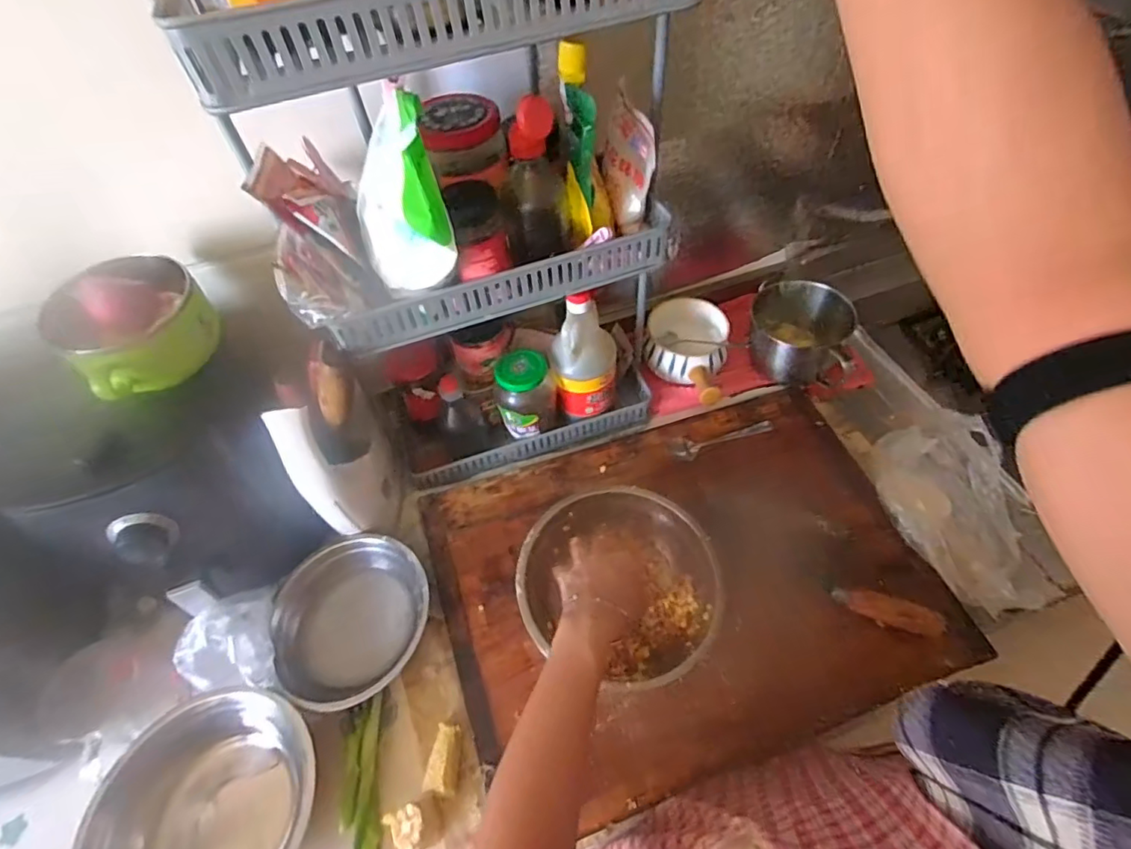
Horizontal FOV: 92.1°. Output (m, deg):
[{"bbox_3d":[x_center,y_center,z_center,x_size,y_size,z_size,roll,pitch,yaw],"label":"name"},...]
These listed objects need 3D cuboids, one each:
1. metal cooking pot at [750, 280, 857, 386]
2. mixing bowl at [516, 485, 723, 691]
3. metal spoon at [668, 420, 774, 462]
[{"bbox_3d":[0.347,-0.132,0.807,0.130,0.091,0.144,13,56,13],"label":"metal cooking pot"},{"bbox_3d":[0.061,0.169,0.592,0.206,0.062,0.202,-2,54,2],"label":"mixing bowl"},{"bbox_3d":[0.206,0.014,0.722,0.141,0.010,0.035,-18,55,-9],"label":"metal spoon"}]

